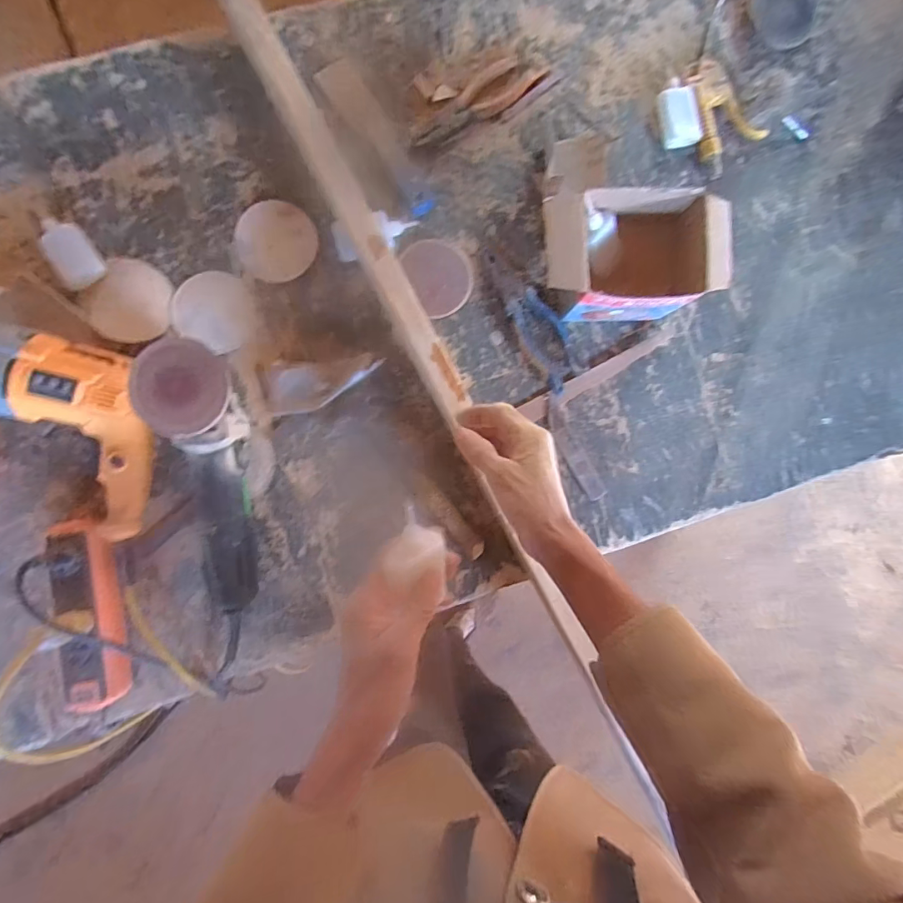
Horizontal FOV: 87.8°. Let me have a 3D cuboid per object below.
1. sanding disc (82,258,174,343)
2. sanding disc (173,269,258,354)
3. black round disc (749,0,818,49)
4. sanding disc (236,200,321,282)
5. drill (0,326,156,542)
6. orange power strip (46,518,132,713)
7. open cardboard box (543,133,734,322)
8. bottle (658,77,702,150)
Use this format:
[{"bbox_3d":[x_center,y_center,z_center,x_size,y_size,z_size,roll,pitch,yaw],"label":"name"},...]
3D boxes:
[{"bbox_3d":[-0.372,-0.173,0.545,0.088,0.008,0.091,0,89,-4],"label":"sanding disc"},{"bbox_3d":[-0.281,-0.169,0.561,0.097,0.004,0.089,0,89,-4],"label":"sanding disc"},{"bbox_3d":[0.421,-0.561,0.595,0.086,0.016,0.087,0,89,-4],"label":"black round disc"},{"bbox_3d":[-0.210,-0.254,0.564,0.093,0.004,0.098,-7,90,-4],"label":"sanding disc"},{"bbox_3d":[-0.452,-0.024,0.492,0.243,0.102,0.200,12,89,-4],"label":"drill"},{"bbox_3d":[-0.398,0.178,0.521,0.071,0.041,0.208,-9,90,-4],"label":"orange power strip"},{"bbox_3d":[0.192,-0.266,0.533,0.193,0.107,0.220,-1,89,-4],"label":"open cardboard box"},{"bbox_3d":[0.282,-0.420,0.582,0.041,0.017,0.082,-11,90,-4],"label":"bottle"}]

